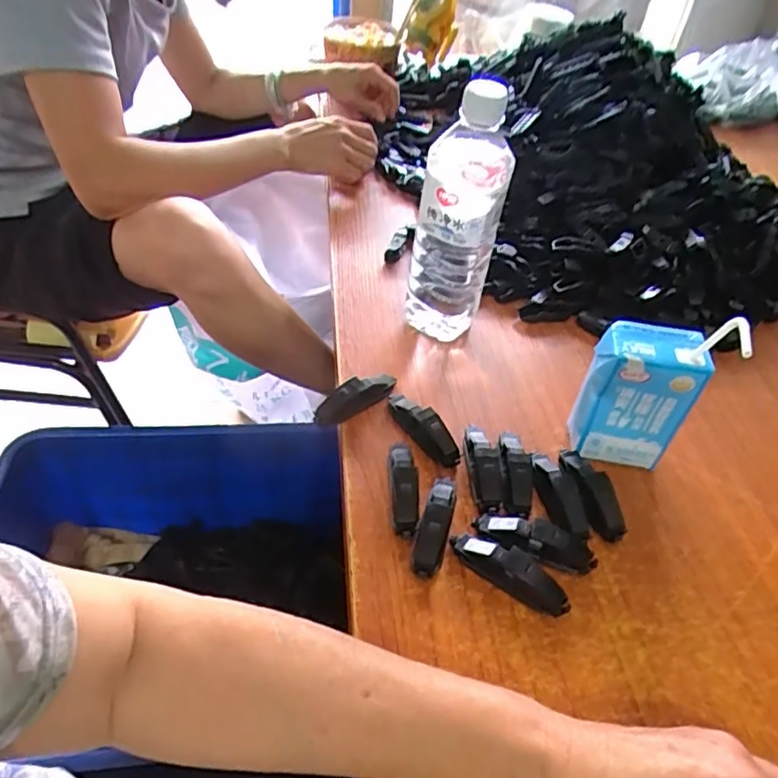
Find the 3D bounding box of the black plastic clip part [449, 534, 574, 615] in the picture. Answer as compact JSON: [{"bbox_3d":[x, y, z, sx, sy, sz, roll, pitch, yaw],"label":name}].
[{"bbox_3d":[0.077,0.115,0.390,0.078,0.021,0.018,27,47,20],"label":"black plastic clip part"}]

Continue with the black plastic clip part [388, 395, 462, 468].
[{"bbox_3d":[0.026,0.028,0.473,0.016,0.023,0.080,-26,53,-30],"label":"black plastic clip part"}]

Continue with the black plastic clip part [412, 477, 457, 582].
[{"bbox_3d":[0.032,0.087,0.411,0.019,0.022,0.080,15,44,8],"label":"black plastic clip part"}]

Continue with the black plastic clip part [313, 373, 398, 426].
[{"bbox_3d":[-0.024,0.006,0.488,0.081,0.024,0.020,-31,55,-33],"label":"black plastic clip part"}]

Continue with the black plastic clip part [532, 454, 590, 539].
[{"bbox_3d":[0.120,0.073,0.438,0.025,0.016,0.073,-1,44,-8],"label":"black plastic clip part"}]

